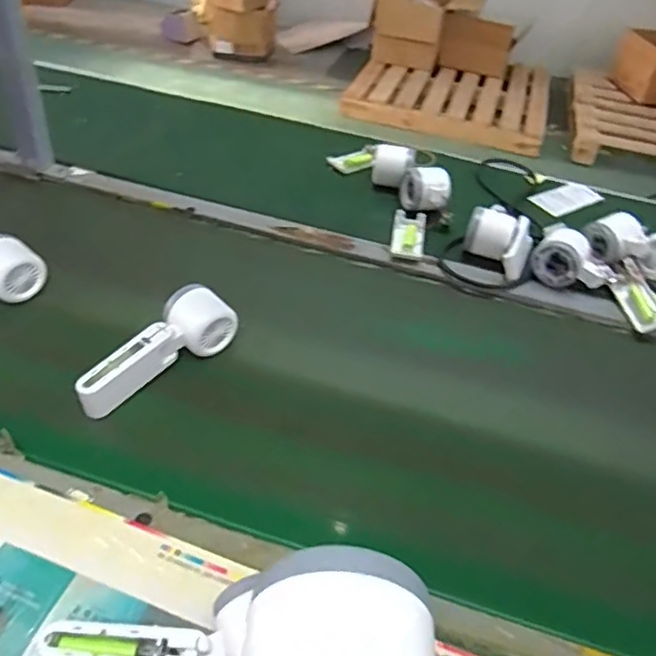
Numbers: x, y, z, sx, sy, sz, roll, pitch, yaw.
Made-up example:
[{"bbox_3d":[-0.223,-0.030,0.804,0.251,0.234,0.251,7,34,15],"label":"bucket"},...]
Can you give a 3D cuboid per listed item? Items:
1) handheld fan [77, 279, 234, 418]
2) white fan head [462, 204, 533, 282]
[{"bbox_3d":[-0.168,0.018,0.591,0.052,0.062,0.161,35,49,27],"label":"handheld fan"},{"bbox_3d":[0.223,-0.116,0.794,0.084,0.058,0.094,24,44,17],"label":"white fan head"}]

